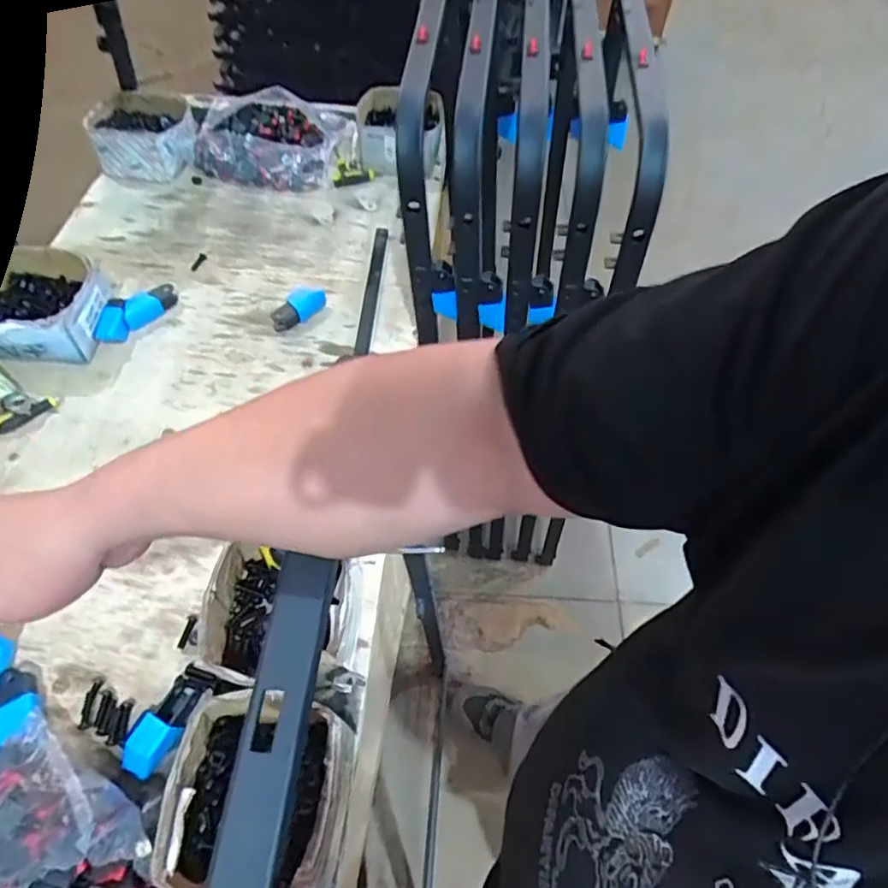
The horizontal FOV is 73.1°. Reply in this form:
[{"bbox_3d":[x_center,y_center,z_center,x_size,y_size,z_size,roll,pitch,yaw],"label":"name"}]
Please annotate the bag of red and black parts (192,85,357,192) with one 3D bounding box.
[{"bbox_3d":[-0.371,-0.691,1.366,0.329,0.097,0.423,-3,56,-5],"label":"bag of red and black parts"}]

